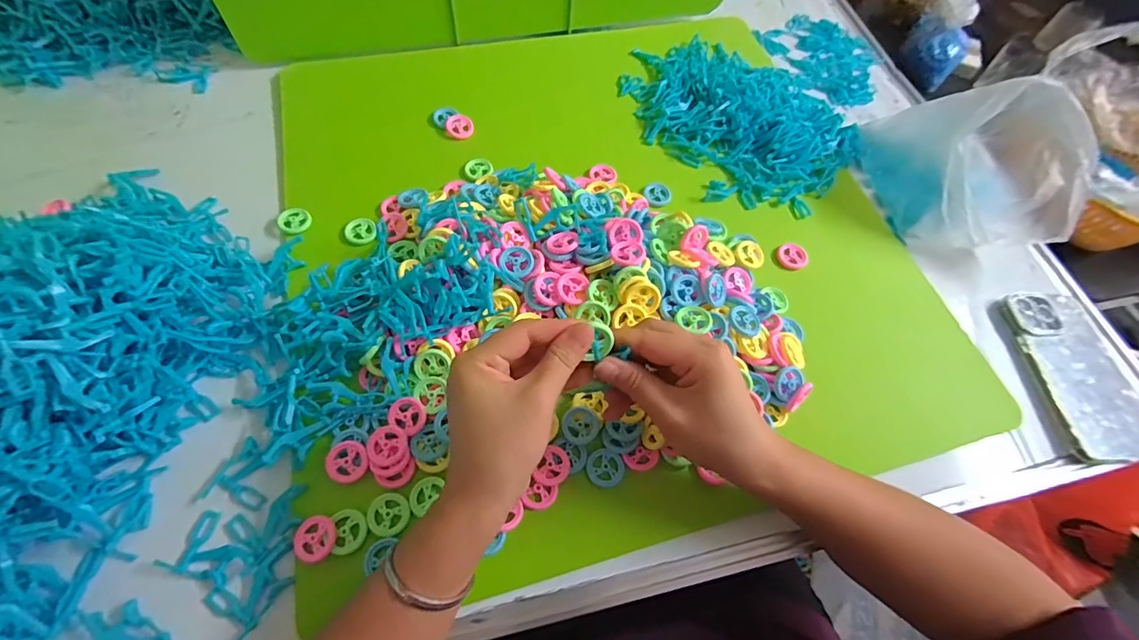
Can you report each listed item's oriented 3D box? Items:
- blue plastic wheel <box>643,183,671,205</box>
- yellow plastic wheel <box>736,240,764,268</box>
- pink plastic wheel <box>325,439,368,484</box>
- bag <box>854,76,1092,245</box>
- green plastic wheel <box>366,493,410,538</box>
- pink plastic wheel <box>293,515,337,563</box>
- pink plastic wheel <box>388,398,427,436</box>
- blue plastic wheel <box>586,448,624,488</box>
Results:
[{"bbox_3d":[0.095,-0.136,0.535,0.030,0.006,0.030,2,60,-3],"label":"blue plastic wheel"},{"bbox_3d":[0.180,-0.065,0.492,0.025,0.004,0.030,-19,78,-2],"label":"yellow plastic wheel"},{"bbox_3d":[-0.170,0.108,0.377,0.030,0.005,0.031,2,60,-3],"label":"pink plastic wheel"},{"bbox_3d":[0.413,-0.169,0.504,0.127,0.133,0.199,-19,63,-14],"label":"bag"},{"bbox_3d":[-0.134,0.144,0.367,0.029,0.004,0.030,2,60,-3],"label":"green plastic wheel"},{"bbox_3d":[-0.181,0.156,0.353,0.029,0.006,0.030,2,60,-3],"label":"pink plastic wheel"},{"bbox_3d":[-0.128,0.075,0.390,0.030,0.007,0.027,35,67,13],"label":"pink plastic wheel"},{"bbox_3d":[0.029,0.118,0.395,0.029,0.004,0.029,2,60,-3],"label":"blue plastic wheel"}]

